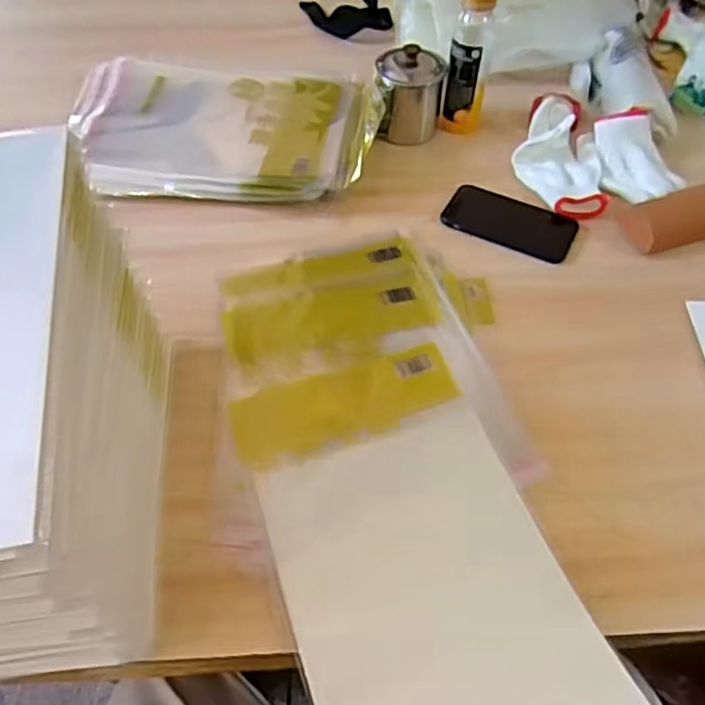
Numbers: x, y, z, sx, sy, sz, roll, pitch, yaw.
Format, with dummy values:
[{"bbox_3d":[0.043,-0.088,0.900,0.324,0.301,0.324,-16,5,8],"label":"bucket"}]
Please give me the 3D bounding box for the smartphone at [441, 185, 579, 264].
[{"bbox_3d":[0.186,-0.154,0.740,0.148,0.014,0.083,25,57,17],"label":"smartphone"}]

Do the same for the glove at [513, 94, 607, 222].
[{"bbox_3d":[0.257,-0.256,0.791,0.103,0.044,0.217,2,54,1],"label":"glove"}]

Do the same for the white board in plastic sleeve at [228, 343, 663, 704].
[{"bbox_3d":[0.049,0.159,0.494,0.213,0.032,0.369,-16,49,-13],"label":"white board in plastic sleeve"}]

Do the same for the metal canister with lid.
[{"bbox_3d":[0.074,-0.342,0.822,0.087,0.107,0.078,4,54,3],"label":"metal canister with lid"}]

